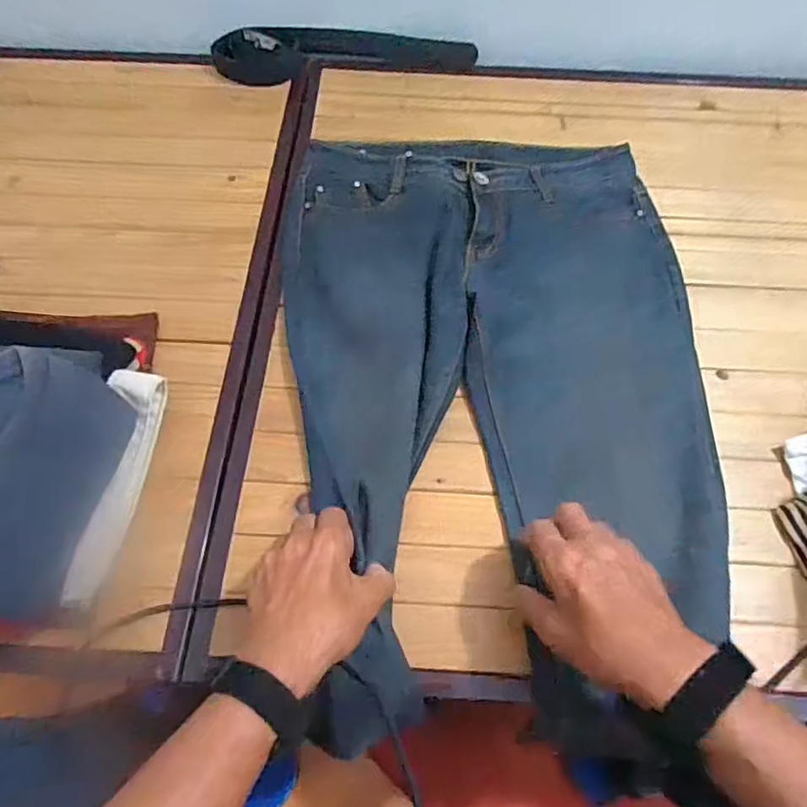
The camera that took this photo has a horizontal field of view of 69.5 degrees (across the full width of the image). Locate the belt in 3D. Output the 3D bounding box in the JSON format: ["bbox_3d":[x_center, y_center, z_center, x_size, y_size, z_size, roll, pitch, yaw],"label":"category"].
[{"bbox_3d":[-0.081,-0.477,0.798,0.355,0.046,0.058,0,62,0],"label":"belt"}]

